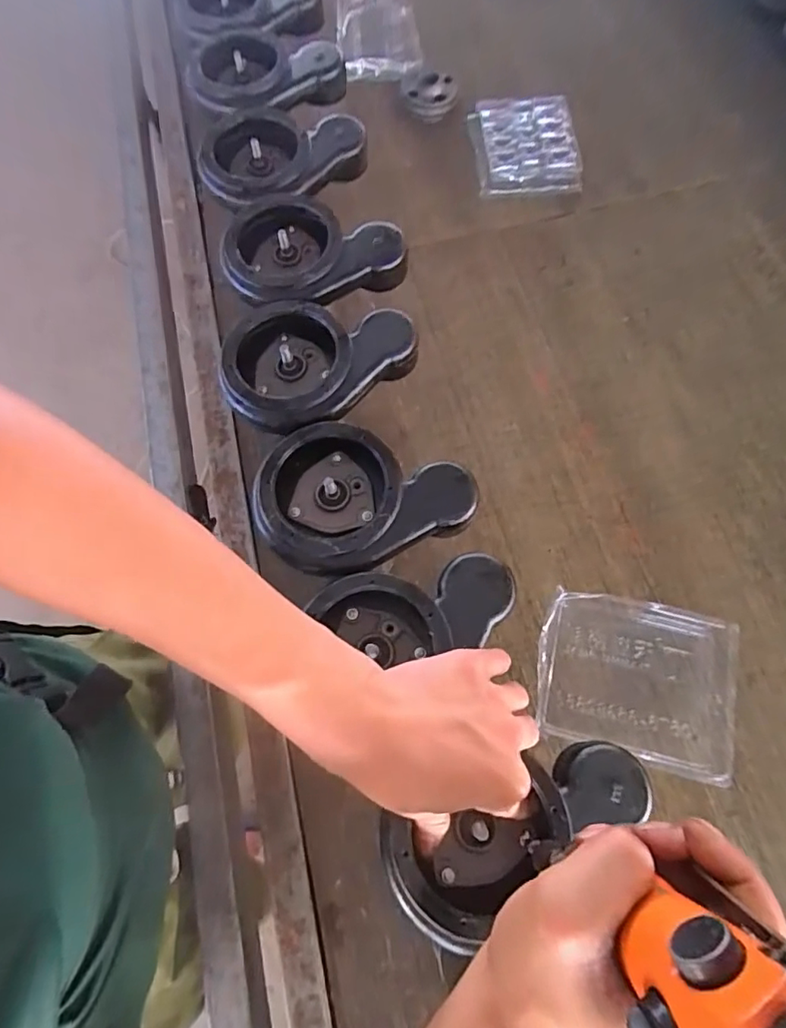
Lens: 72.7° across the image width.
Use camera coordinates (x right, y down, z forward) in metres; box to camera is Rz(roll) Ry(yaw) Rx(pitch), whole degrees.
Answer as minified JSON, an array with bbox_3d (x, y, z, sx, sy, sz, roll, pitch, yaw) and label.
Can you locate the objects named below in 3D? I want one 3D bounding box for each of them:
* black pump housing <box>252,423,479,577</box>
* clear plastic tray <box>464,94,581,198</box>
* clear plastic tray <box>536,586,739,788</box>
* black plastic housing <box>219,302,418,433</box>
[{"bbox_3d":[-0.021,-0.012,0.416,0.163,0.031,0.112,-3,69,0],"label":"black pump housing"},{"bbox_3d":[0.194,-0.536,0.776,0.142,0.029,0.170,-1,69,-1],"label":"clear plastic tray"},{"bbox_3d":[0.232,0.158,0.514,0.173,0.029,0.147,11,69,4],"label":"clear plastic tray"},{"bbox_3d":[-0.064,-0.123,0.470,0.168,0.051,0.120,-4,69,0],"label":"black plastic housing"}]

